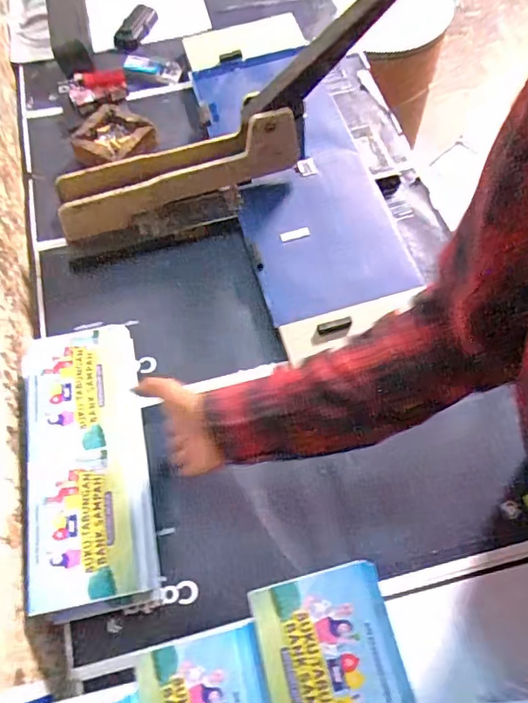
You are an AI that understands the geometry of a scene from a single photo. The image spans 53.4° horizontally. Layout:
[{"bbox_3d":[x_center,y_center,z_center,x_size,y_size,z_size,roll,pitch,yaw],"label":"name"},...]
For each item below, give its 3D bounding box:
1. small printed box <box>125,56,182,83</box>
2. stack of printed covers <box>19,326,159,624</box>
[{"bbox_3d":[-0.192,-0.490,0.906,0.104,0.014,0.035,18,67,11],"label":"small printed box"},{"bbox_3d":[-0.204,0.120,0.595,0.136,0.032,0.316,-13,64,-3],"label":"stack of printed covers"}]

